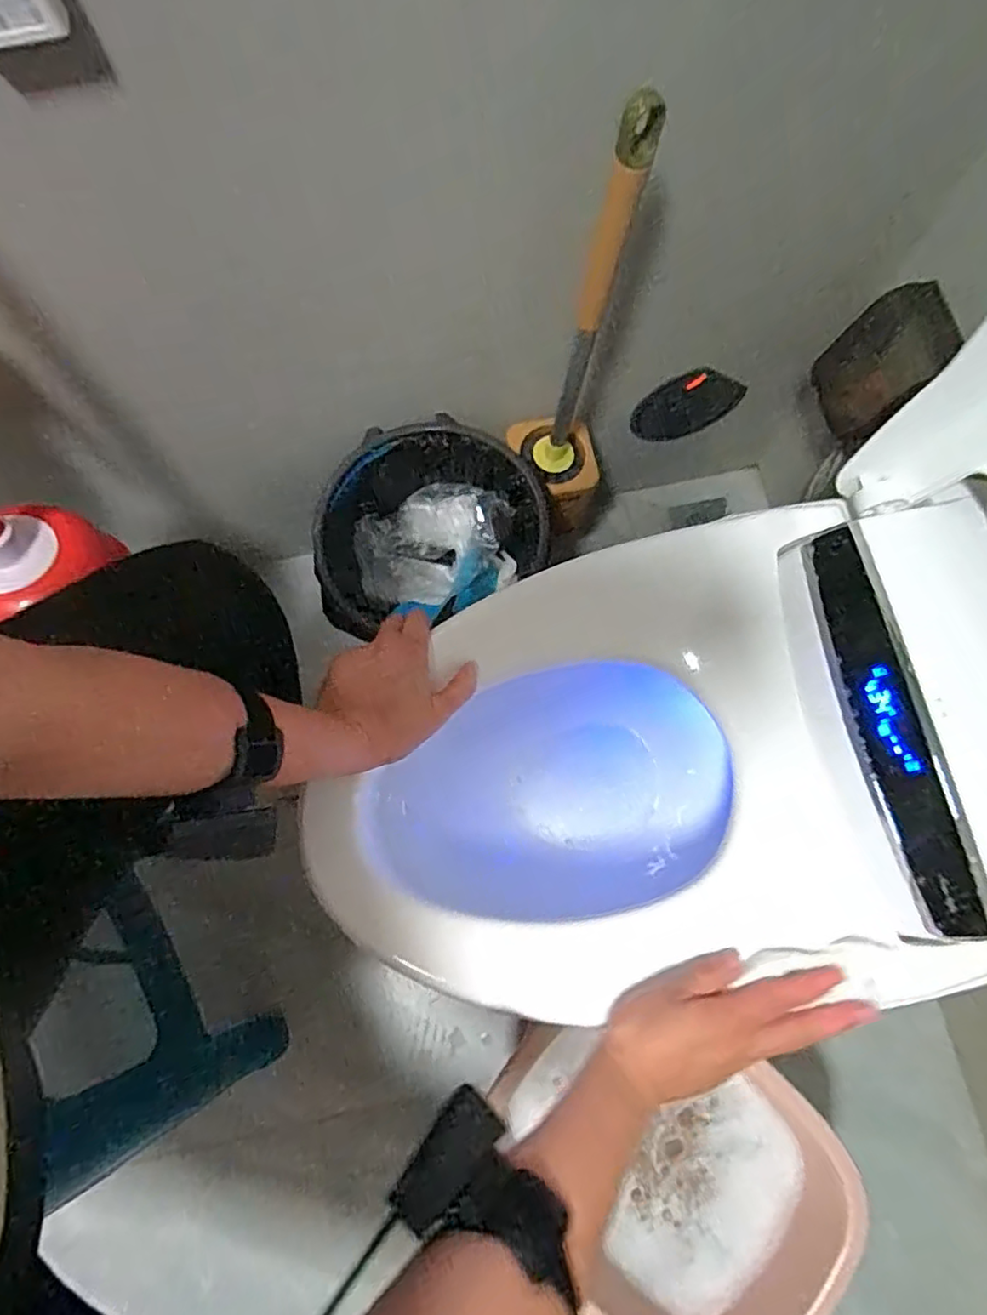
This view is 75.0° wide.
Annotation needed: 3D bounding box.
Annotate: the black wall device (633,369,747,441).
[{"bbox_3d":[0.248,-0.320,0.821,0.140,0.139,0.006,-11,76,-2],"label":"black wall device"}]

